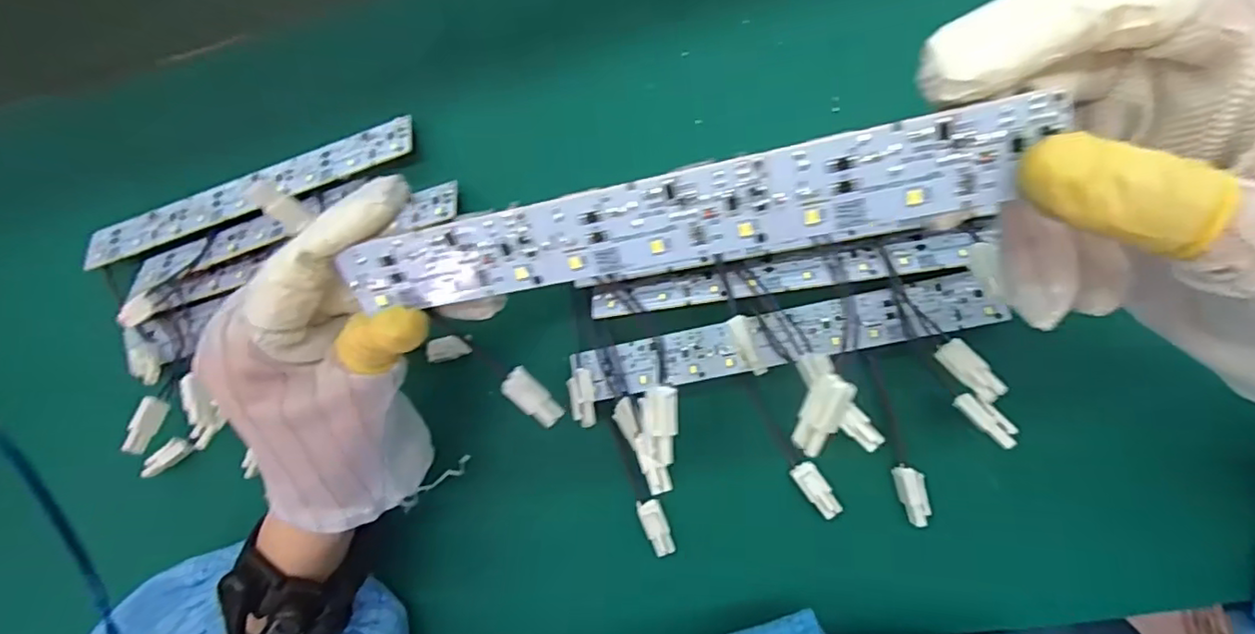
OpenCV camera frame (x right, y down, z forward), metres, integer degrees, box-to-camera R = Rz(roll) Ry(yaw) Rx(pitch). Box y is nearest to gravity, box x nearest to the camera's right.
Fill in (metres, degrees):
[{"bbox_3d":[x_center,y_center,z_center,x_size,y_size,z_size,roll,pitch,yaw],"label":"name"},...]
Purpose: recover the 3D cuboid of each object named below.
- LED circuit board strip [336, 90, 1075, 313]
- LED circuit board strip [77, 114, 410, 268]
[{"bbox_3d":[0.006,-0.024,0.163,0.182,0.004,0.026,-9,118,16],"label":"LED circuit board strip"},{"bbox_3d":[-0.200,-0.065,0.321,0.194,0.009,0.029,-16,60,9],"label":"LED circuit board strip"}]

